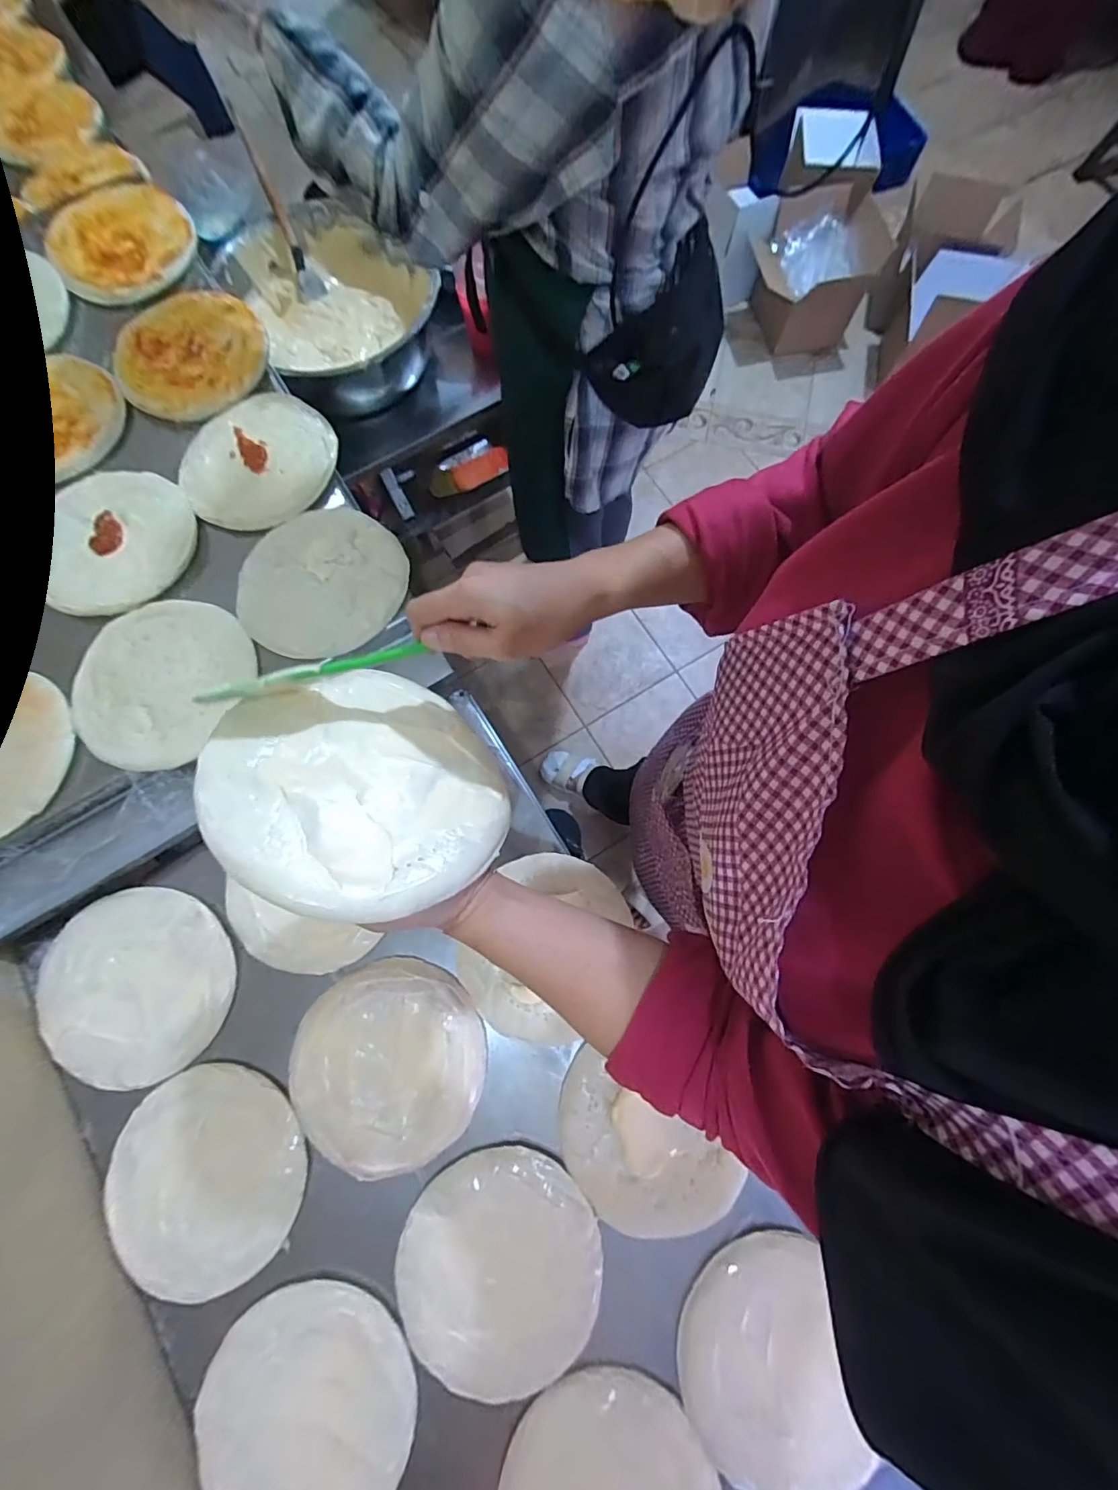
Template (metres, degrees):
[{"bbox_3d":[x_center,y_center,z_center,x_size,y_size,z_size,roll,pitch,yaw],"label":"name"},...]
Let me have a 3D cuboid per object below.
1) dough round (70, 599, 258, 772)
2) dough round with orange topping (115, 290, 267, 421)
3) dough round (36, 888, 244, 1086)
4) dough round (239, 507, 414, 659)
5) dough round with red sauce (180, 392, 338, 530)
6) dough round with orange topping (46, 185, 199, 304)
[{"bbox_3d":[-0.452,-0.077,0.584,0.176,0.009,0.196,35,78,9],"label":"dough round"},{"bbox_3d":[-0.510,-0.545,0.720,0.202,0.027,0.186,0,75,1],"label":"dough round with orange topping"},{"bbox_3d":[-0.474,0.265,0.578,0.210,0.011,0.195,0,75,1],"label":"dough round"},{"bbox_3d":[-0.281,-0.194,0.618,0.185,0.010,0.194,0,75,1],"label":"dough round"},{"bbox_3d":[-0.393,-0.371,0.670,0.176,0.014,0.195,35,78,9],"label":"dough round with red sauce"},{"bbox_3d":[-0.662,-0.769,0.779,0.200,0.025,0.229,-31,77,-7],"label":"dough round with orange topping"}]

